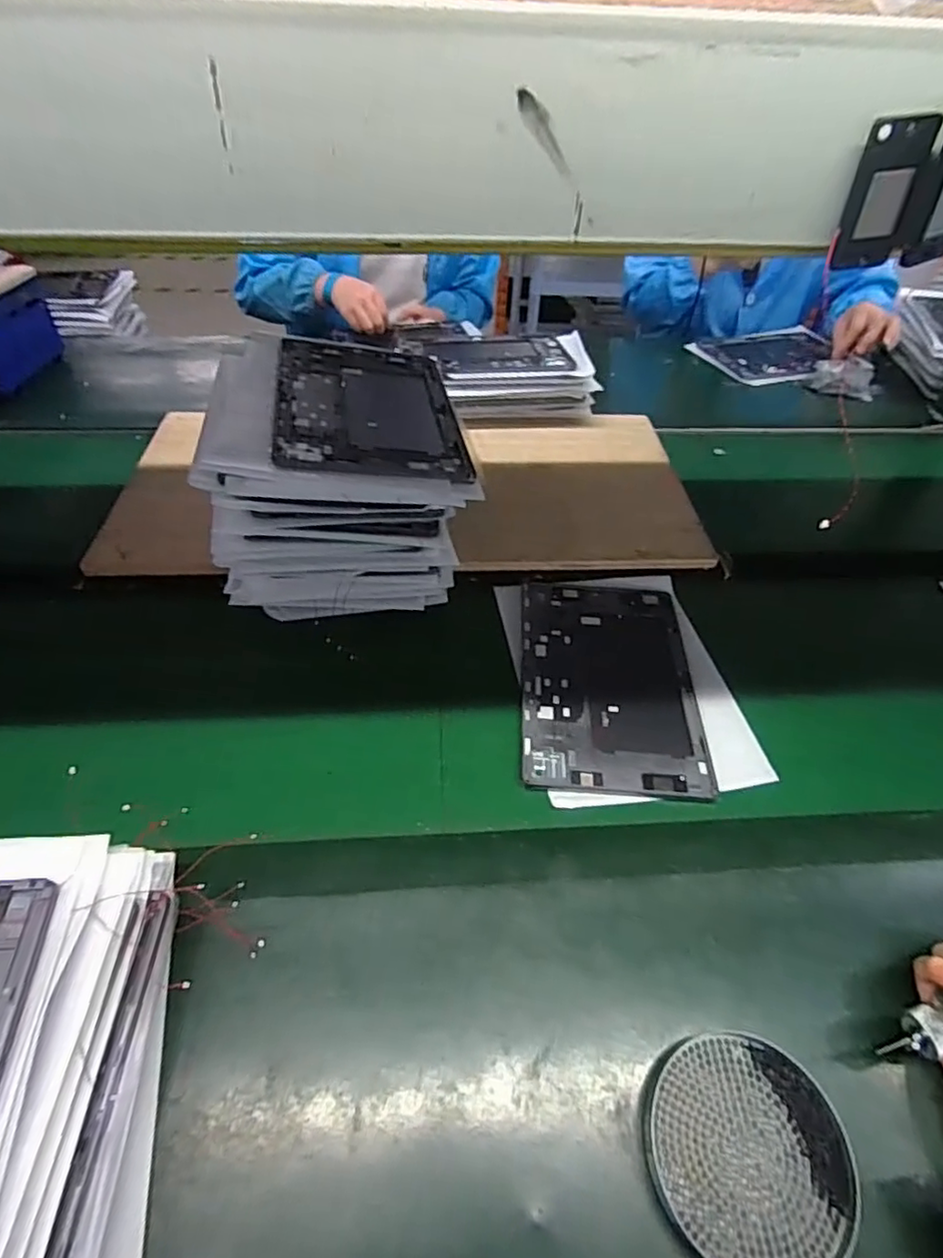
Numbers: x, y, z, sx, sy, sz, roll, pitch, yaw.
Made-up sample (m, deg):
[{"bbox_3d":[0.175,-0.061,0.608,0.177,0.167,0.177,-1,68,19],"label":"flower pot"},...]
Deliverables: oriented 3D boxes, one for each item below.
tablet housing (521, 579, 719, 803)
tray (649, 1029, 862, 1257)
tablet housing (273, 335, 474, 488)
[{"bbox_3d":[0.133,0.048,0.597,0.163,0.009,0.251,3,47,2],"label":"tablet housing"},{"bbox_3d":[0.164,0.307,0.357,0.110,0.016,0.111,1,47,-1],"label":"tray"},{"bbox_3d":[-0.101,-0.225,0.606,0.176,0.010,0.271,0,45,-15],"label":"tablet housing"}]

